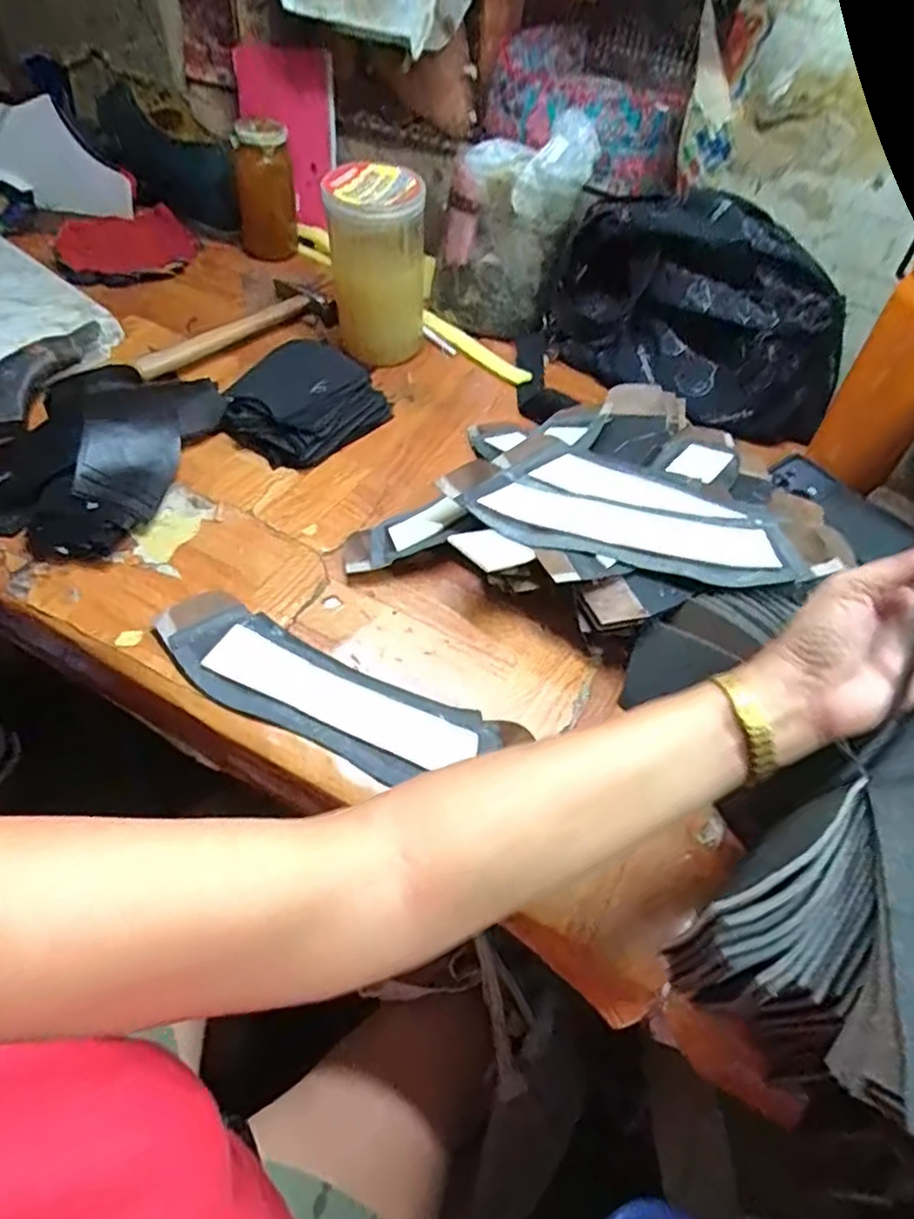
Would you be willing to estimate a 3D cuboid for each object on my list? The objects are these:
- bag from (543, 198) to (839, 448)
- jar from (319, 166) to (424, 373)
[{"bbox_3d":[0.252,-0.319,0.681,0.303,0.168,0.142,25,54,15],"label":"bag"},{"bbox_3d":[-0.080,-0.348,0.682,0.093,0.161,0.079,4,52,-1],"label":"jar"}]

